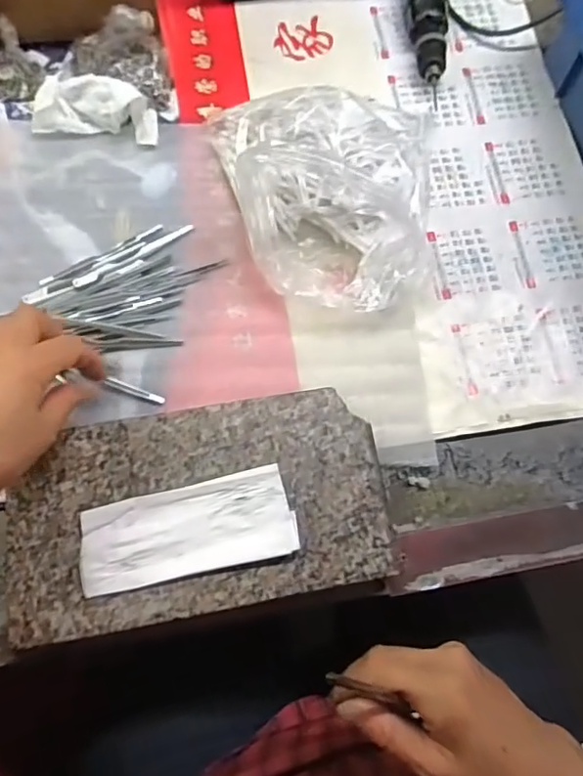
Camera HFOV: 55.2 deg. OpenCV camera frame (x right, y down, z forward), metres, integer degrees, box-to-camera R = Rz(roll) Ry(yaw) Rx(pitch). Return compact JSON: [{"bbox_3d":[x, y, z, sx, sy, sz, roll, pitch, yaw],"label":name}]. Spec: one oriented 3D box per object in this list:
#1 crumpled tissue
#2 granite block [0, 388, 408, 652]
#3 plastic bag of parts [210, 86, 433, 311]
[{"bbox_3d":[-0.165,-0.236,0.468,0.099,0.038,0.049,-1,72,-1],"label":"crumpled tissue"},{"bbox_3d":[-0.061,0.081,0.378,0.240,0.035,0.129,-10,73,-4],"label":"granite block"},{"bbox_3d":[0.045,-0.162,0.437,0.183,0.064,0.199,-13,73,-5],"label":"plastic bag of parts"}]

